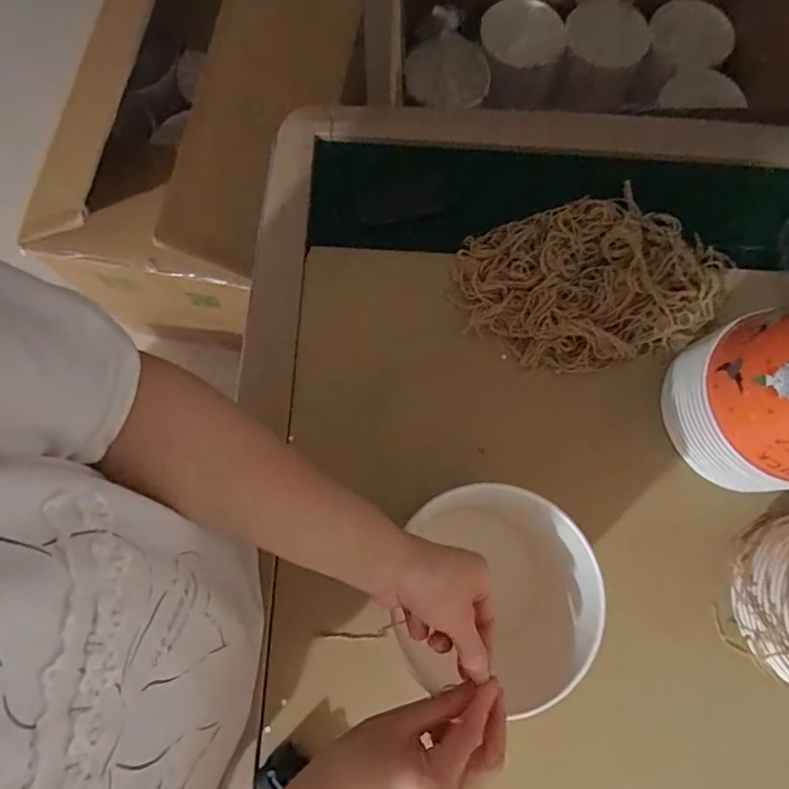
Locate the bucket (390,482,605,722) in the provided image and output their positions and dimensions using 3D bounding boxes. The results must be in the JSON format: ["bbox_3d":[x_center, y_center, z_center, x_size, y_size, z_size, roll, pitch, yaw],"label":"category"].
[{"bbox_3d":[0.082,0.170,0.463,0.138,0.129,0.172,10,77,1],"label":"bucket"}]

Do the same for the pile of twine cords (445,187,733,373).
[{"bbox_3d":[0.216,-0.126,0.585,0.289,0.041,0.188,-18,78,-6],"label":"pile of twine cords"}]

